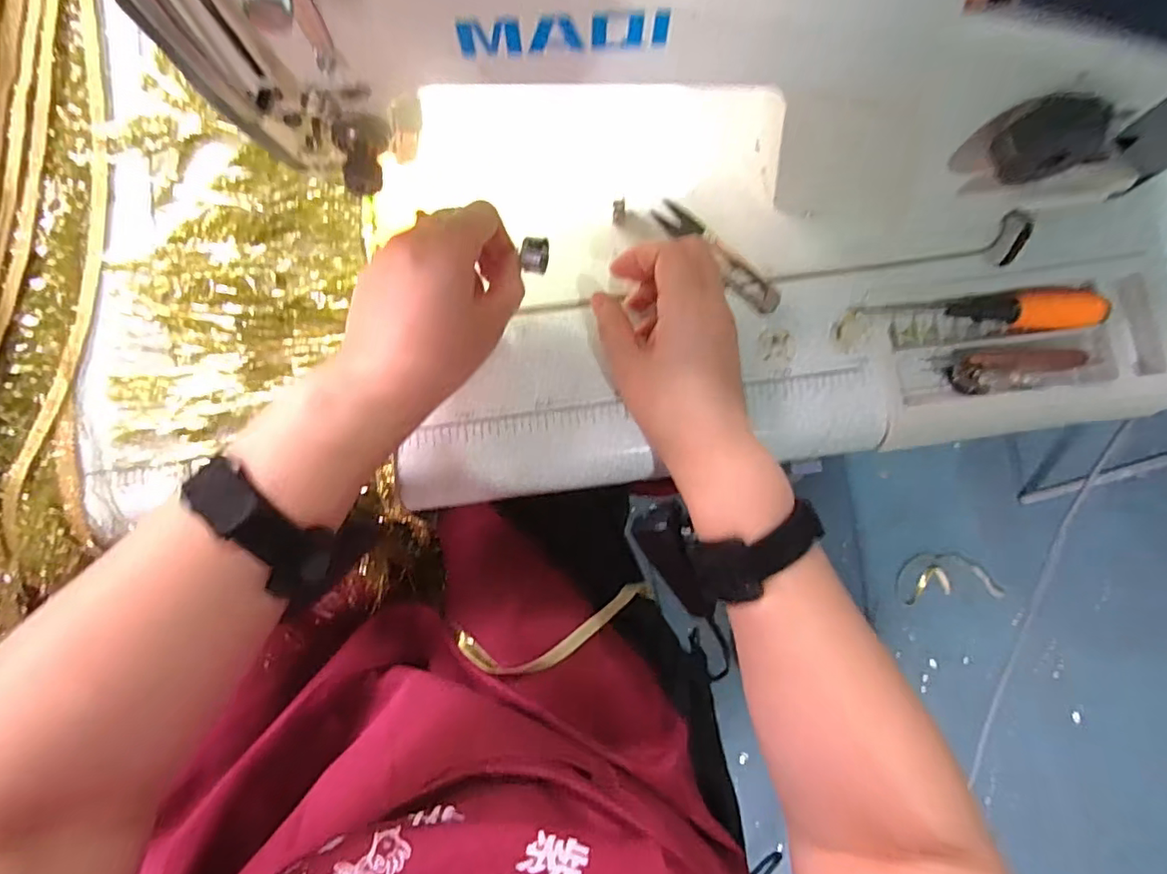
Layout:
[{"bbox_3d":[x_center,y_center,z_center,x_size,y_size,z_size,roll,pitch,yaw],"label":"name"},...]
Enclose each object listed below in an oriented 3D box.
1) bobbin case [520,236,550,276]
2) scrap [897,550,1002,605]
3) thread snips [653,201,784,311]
[{"bbox_3d":[-0.028,-0.107,0.340,0.014,0.012,0.017,2,80,2],"label":"bobbin case"},{"bbox_3d":[0.644,0.248,1.030,0.170,0.016,0.084,-6,80,1],"label":"scrap"},{"bbox_3d":[0.087,-0.119,0.376,0.020,0.011,0.101,-44,83,-5],"label":"thread snips"}]

